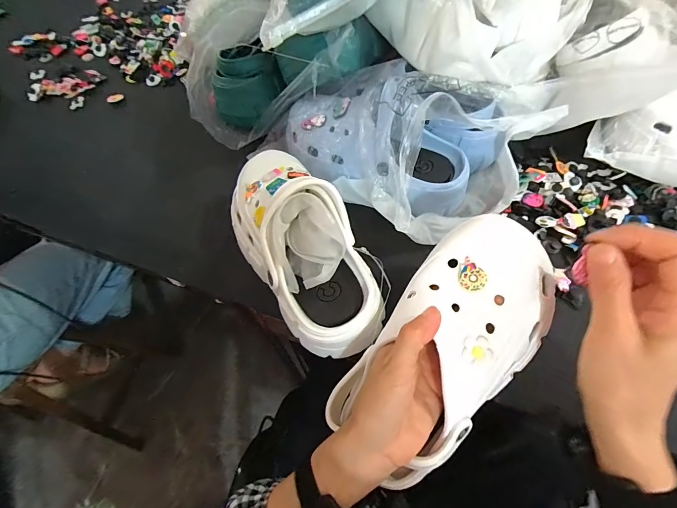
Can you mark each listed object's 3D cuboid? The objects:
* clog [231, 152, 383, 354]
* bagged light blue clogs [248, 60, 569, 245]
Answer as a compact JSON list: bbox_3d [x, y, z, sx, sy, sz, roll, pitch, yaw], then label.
[{"bbox_3d":[-0.043,-0.021,0.340,0.099,0.084,0.247,-28,61,-13],"label":"clog"},{"bbox_3d":[0.063,-0.152,0.424,0.319,0.127,0.205,31,65,20],"label":"bagged light blue clogs"}]

